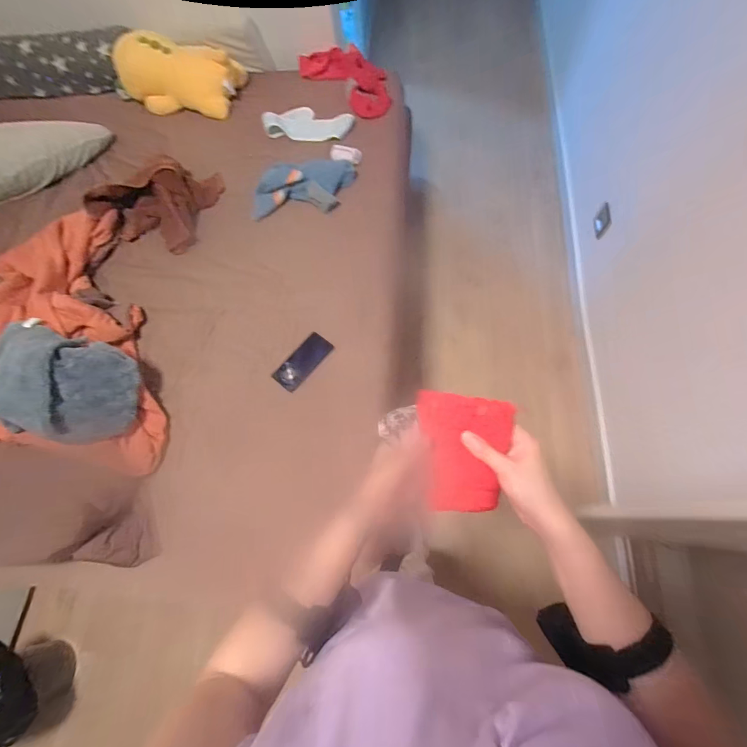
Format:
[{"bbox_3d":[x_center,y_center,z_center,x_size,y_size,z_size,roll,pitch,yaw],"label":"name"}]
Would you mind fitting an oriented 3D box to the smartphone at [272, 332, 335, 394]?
[{"bbox_3d":[-0.183,-0.030,0.966,0.070,0.010,0.161,43,87,-11],"label":"smartphone"}]

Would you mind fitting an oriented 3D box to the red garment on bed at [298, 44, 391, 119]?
[{"bbox_3d":[-0.085,-1.070,1.316,0.217,0.046,0.442,-35,70,-8],"label":"red garment on bed"}]

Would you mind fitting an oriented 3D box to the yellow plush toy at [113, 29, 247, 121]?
[{"bbox_3d":[-0.712,-1.085,1.315,0.426,0.156,0.226,12,71,8],"label":"yellow plush toy"}]

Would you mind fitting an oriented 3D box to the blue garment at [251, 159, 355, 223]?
[{"bbox_3d":[-0.217,-0.571,1.132,0.308,0.049,0.196,1,69,6],"label":"blue garment"}]

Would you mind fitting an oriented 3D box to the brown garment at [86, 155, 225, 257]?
[{"bbox_3d":[-0.674,-0.554,1.141,0.318,0.077,0.301,14,71,10],"label":"brown garment"}]

